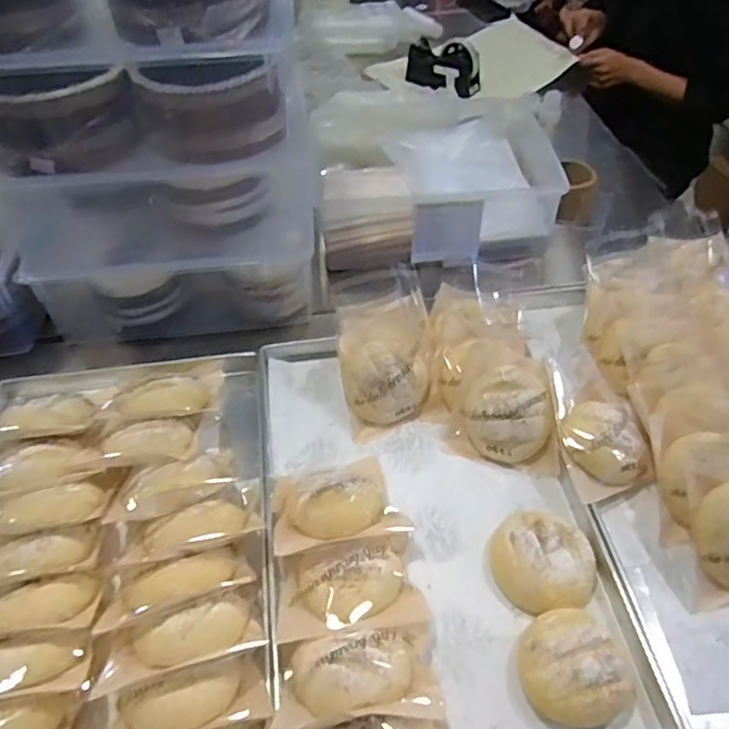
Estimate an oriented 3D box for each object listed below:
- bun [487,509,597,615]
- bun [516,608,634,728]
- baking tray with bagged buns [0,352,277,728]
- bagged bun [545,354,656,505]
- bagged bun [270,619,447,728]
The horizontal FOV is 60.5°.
[{"bbox_3d":[0.171,0.189,0.605,0.100,0.036,0.093,-1,48,1],"label":"bun"},{"bbox_3d":[0.176,0.256,0.531,0.088,0.045,0.093,-18,49,-13],"label":"bun"},{"bbox_3d":[-0.256,0.205,0.582,0.325,0.061,0.587,-8,48,-5],"label":"baking tray with bagged buns"},{"bbox_3d":[0.253,0.049,0.706,0.101,0.067,0.194,-9,48,-6],"label":"bagged bun"},{"bbox_3d":[-0.005,0.261,0.521,0.137,0.070,0.083,-5,48,-2],"label":"bagged bun"}]

